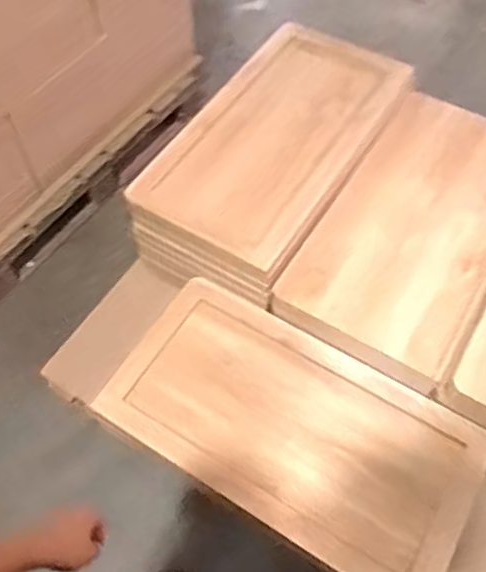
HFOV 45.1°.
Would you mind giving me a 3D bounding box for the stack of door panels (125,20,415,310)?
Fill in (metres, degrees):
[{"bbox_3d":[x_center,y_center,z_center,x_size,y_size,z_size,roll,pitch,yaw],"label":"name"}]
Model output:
[{"bbox_3d":[0.071,-0.340,1.476,0.423,0.164,0.802,30,64,18],"label":"stack of door panels"}]

